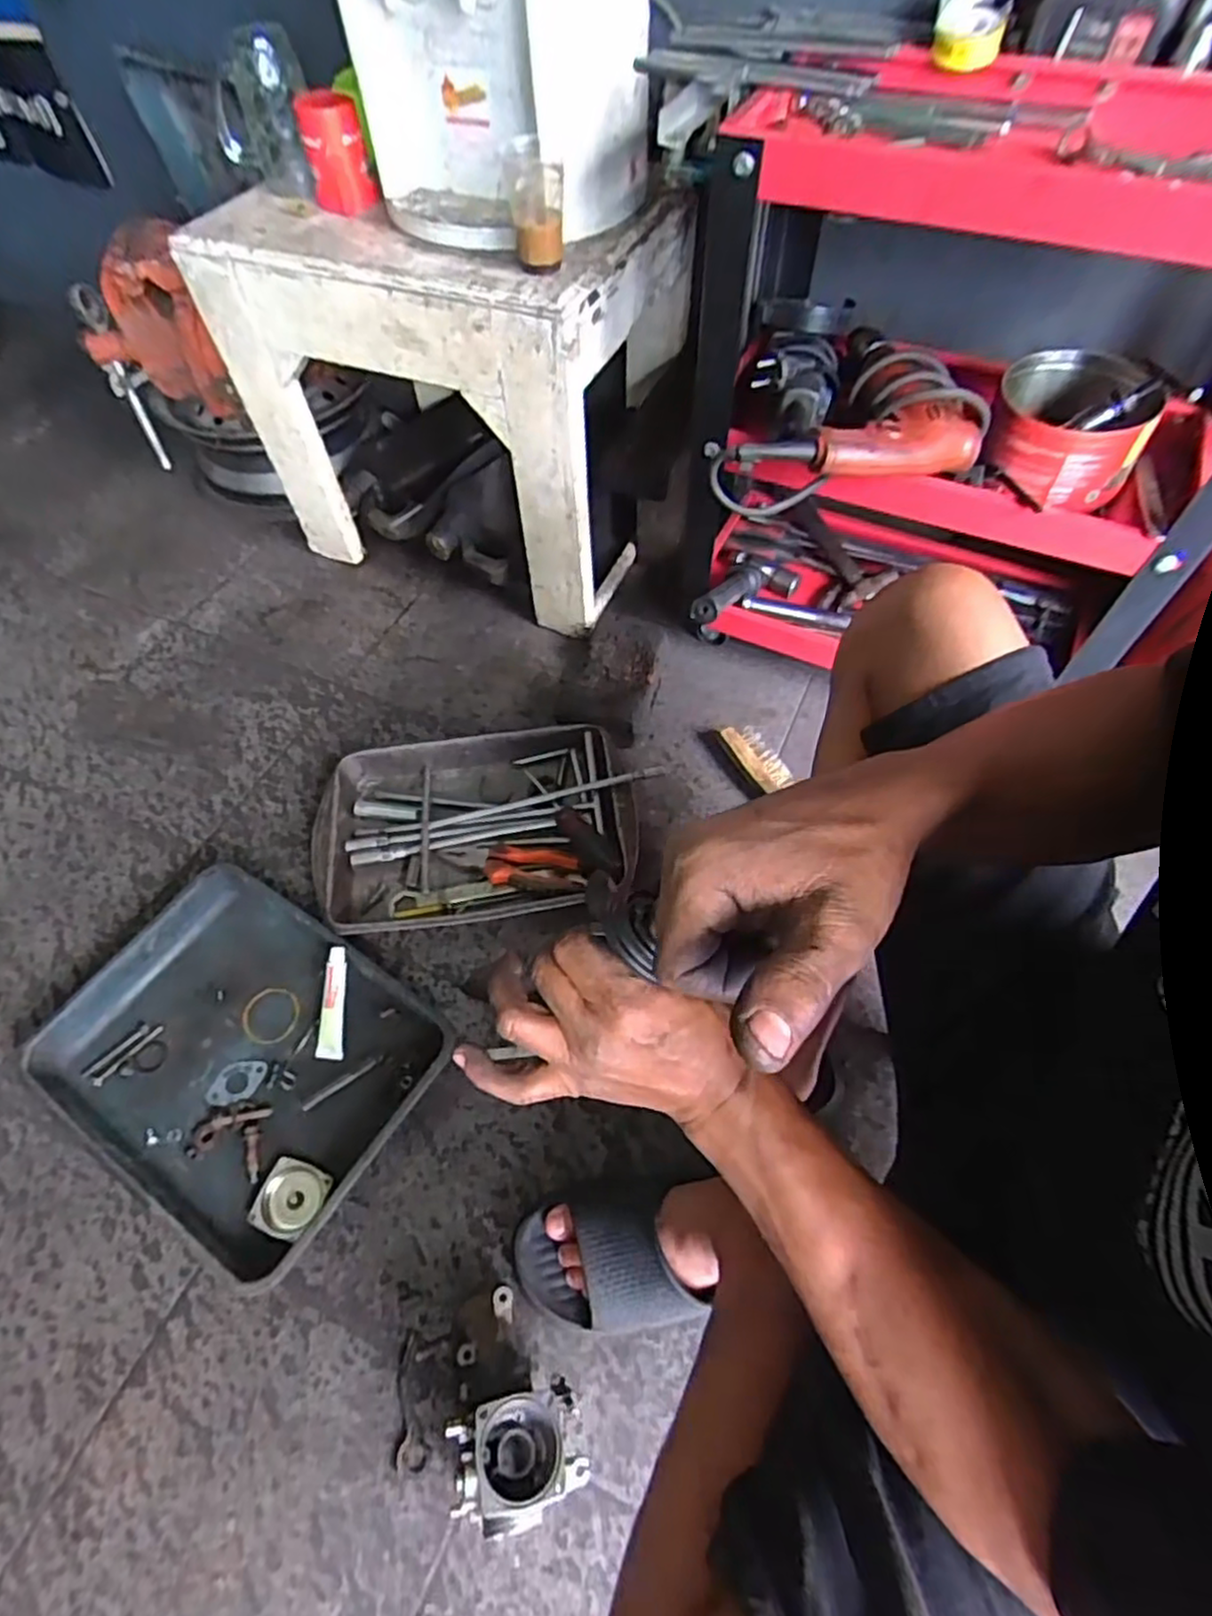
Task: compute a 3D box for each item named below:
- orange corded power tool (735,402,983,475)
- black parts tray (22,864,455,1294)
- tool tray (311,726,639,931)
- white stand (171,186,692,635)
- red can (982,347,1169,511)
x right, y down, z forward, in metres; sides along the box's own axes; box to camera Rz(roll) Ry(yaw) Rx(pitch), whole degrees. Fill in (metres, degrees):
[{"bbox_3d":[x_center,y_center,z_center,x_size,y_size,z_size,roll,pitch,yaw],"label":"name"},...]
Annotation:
[{"bbox_3d":[0.235,-0.326,0.642,0.238,0.044,0.050,-16,59,-8],"label":"orange corded power tool"},{"bbox_3d":[-0.357,0.240,0.700,0.353,0.048,0.271,28,63,17],"label":"black parts tray"},{"bbox_3d":[-0.151,0.022,0.831,0.367,0.063,0.245,-6,58,-2],"label":"tool tray"},{"bbox_3d":[-0.187,-0.561,0.949,0.496,0.405,0.340,19,61,13],"label":"white stand"},{"bbox_3d":[0.452,-0.373,0.694,0.135,0.081,0.141,20,61,13],"label":"red can"}]

